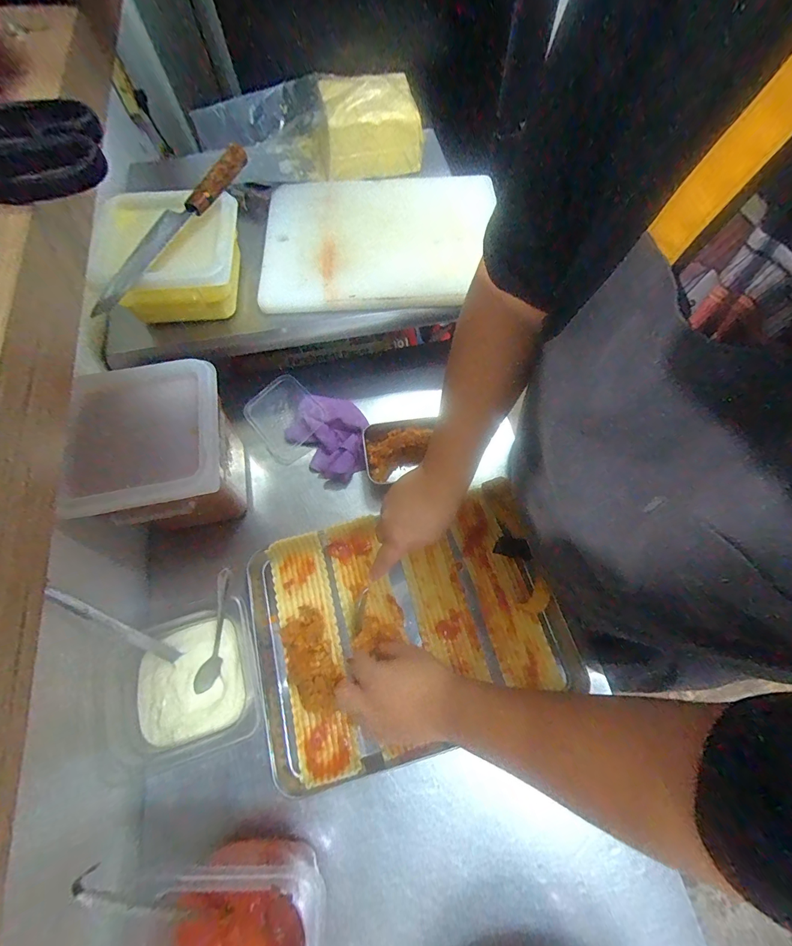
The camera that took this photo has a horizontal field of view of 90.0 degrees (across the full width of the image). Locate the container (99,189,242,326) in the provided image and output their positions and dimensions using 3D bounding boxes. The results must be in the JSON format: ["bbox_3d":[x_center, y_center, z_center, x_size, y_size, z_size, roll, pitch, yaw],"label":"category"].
[{"bbox_3d":[-0.310,-0.310,0.584,0.162,0.105,0.174,-8,68,-1],"label":"container"}]

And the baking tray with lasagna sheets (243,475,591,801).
[{"bbox_3d":[0.013,0.201,0.536,0.409,0.057,0.301,-15,68,-4],"label":"baking tray with lasagna sheets"}]

